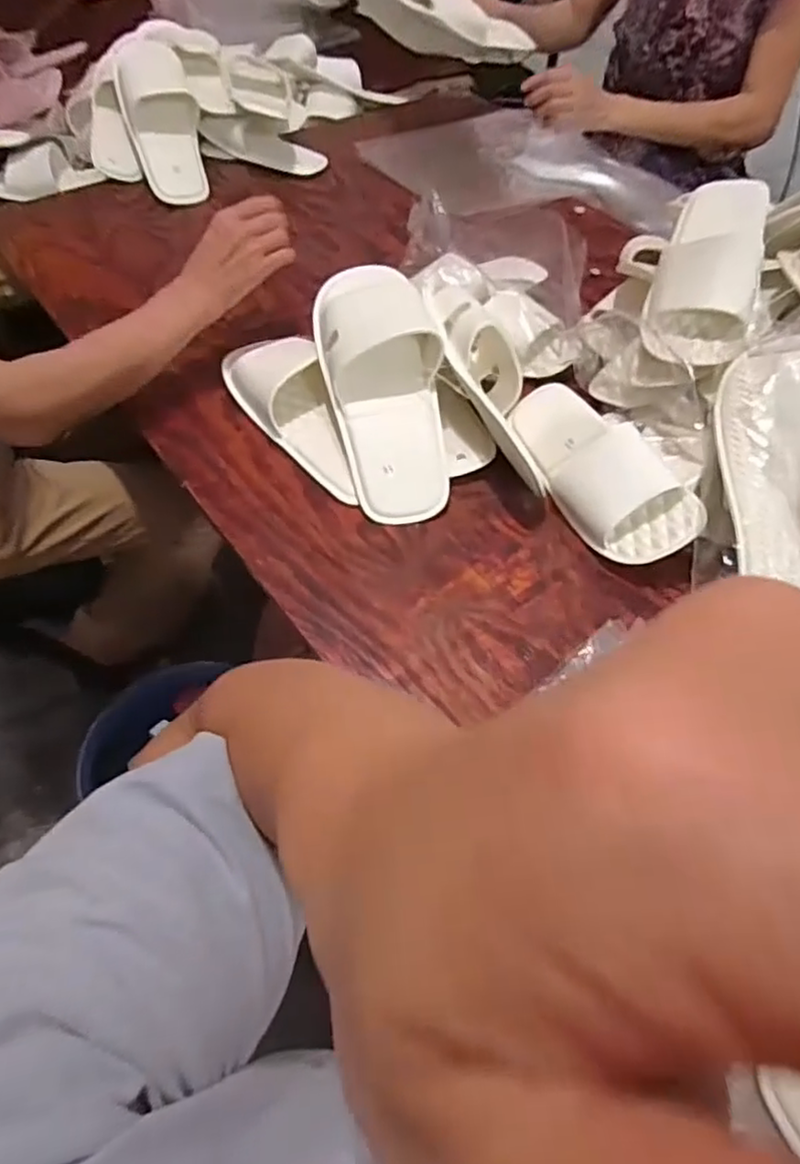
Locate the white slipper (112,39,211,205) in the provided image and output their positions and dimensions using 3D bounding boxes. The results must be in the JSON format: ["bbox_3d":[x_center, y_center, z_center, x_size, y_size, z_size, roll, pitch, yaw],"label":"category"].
[{"bbox_3d":[-0.350,-0.683,0.979,0.109,0.056,0.267,-14,85,-11],"label":"white slipper"}]

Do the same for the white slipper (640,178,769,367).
[{"bbox_3d":[0.299,-0.306,0.647,0.091,0.066,0.241,14,73,8],"label":"white slipper"}]

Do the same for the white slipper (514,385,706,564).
[{"bbox_3d":[0.183,-0.113,0.643,0.093,0.058,0.232,-37,58,5],"label":"white slipper"}]

